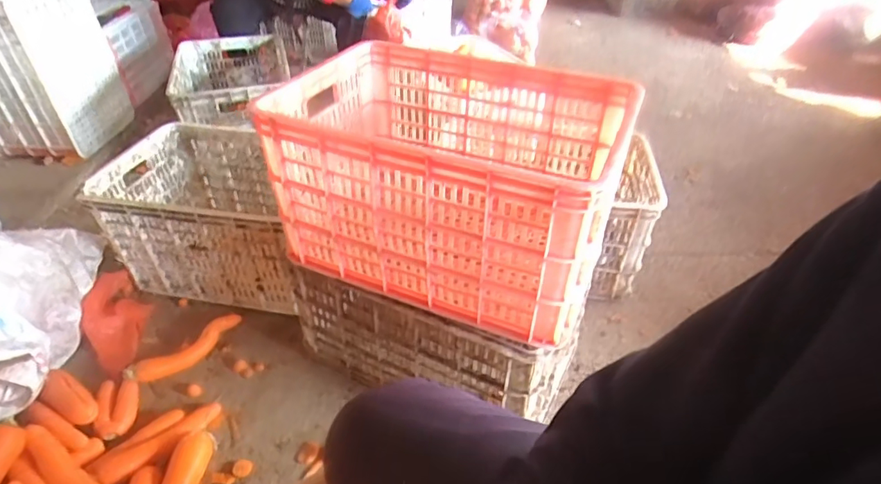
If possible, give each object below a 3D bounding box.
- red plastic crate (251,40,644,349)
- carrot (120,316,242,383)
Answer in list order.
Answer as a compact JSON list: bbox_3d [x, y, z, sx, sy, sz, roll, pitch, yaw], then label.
[{"bbox_3d":[0.018,-0.129,0.850,0.547,0.266,0.410,19,43,21],"label":"red plastic crate"},{"bbox_3d":[-0.534,0.227,1.058,0.062,0.044,0.243,31,48,32],"label":"carrot"}]

